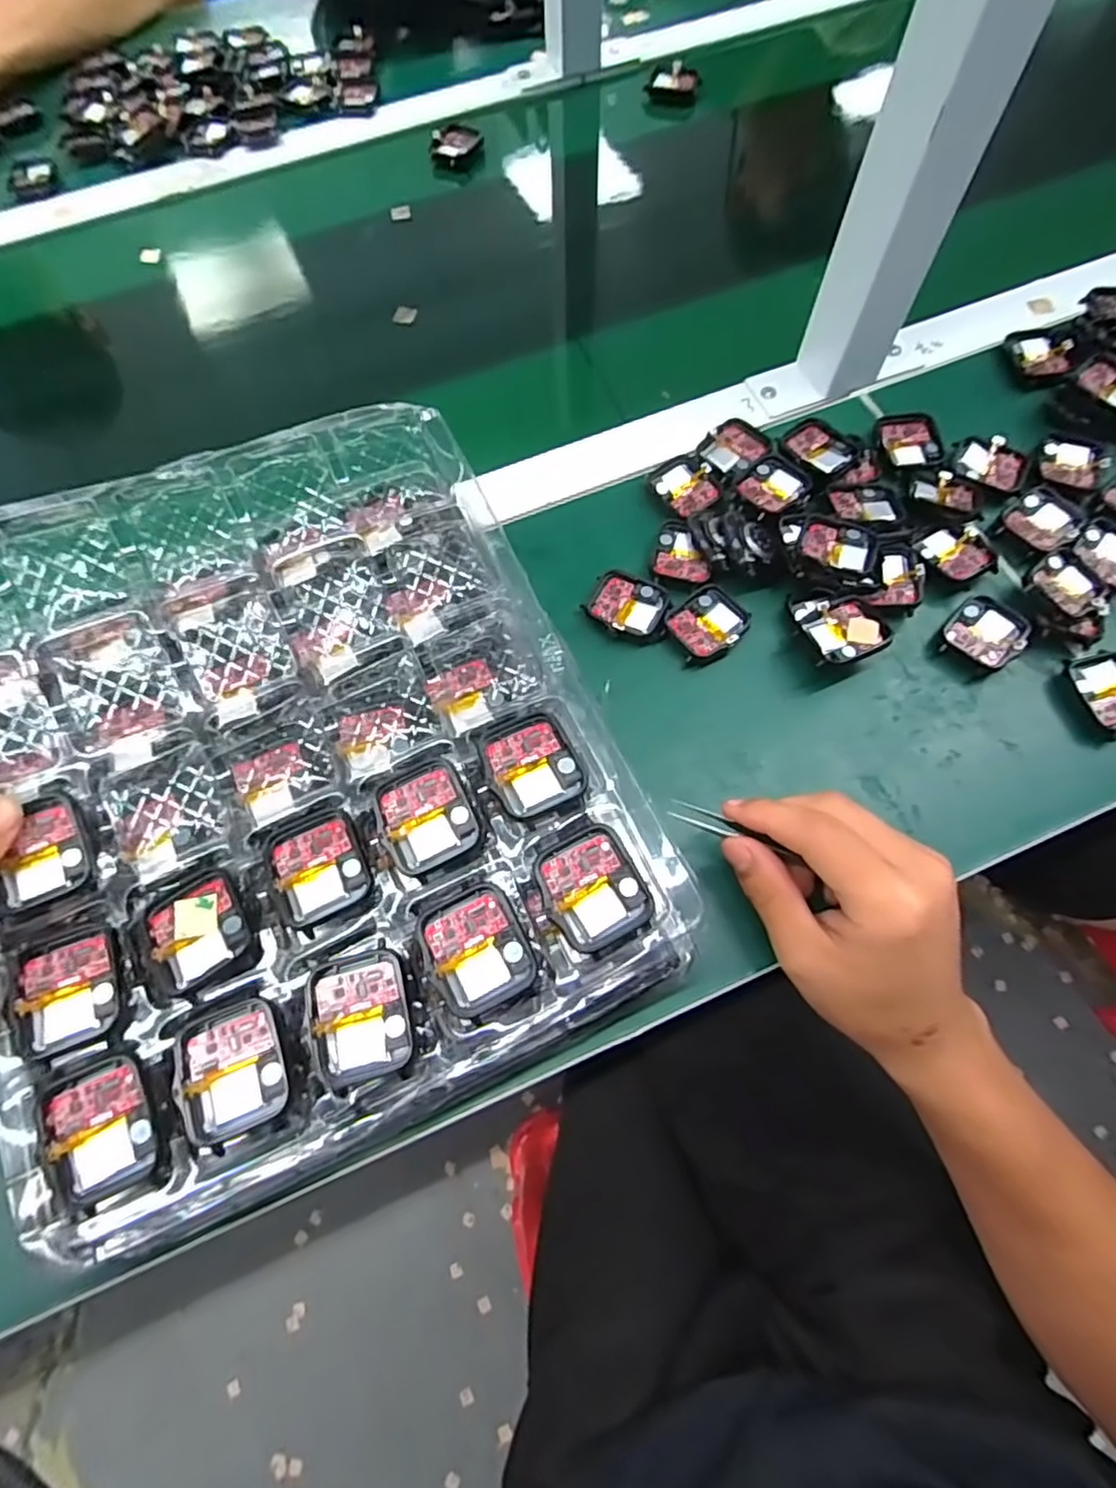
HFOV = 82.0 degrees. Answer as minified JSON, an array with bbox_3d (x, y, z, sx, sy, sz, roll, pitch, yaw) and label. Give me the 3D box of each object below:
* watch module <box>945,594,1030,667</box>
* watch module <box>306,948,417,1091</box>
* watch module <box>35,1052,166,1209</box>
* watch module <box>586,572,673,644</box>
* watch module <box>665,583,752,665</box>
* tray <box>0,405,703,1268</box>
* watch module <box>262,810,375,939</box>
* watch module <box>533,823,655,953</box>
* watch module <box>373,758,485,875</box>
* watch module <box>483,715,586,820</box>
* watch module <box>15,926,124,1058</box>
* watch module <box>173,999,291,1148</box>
[{"bbox_3d":[0.241,-0.064,0.362,0.039,0.011,0.040,42,75,16],"label":"watch module"},{"bbox_3d":[-0.073,0.101,0.237,0.036,0.004,0.043,-14,68,-4],"label":"watch module"},{"bbox_3d":[-0.160,0.134,0.225,0.035,0.004,0.044,-25,70,-8],"label":"watch module"},{"bbox_3d":[0.042,-0.080,0.372,0.046,0.007,0.038,19,70,9],"label":"watch module"},{"bbox_3d":[0.086,-0.070,0.367,0.044,0.007,0.038,-39,72,-13],"label":"watch module"},{"bbox_3d":[-0.115,0.007,0.269,0.254,0.033,0.294,-23,76,-9],"label":"tray"},{"bbox_3d":[-0.096,0.049,0.260,0.035,0.004,0.044,-29,70,-10],"label":"watch module"},{"bbox_3d":[0.014,0.055,0.249,0.037,0.004,0.043,-26,70,-9],"label":"watch module"},{"bbox_3d":[-0.053,0.028,0.263,0.038,0.005,0.041,-26,70,-9],"label":"watch module"},{"bbox_3d":[-0.011,0.008,0.269,0.036,0.004,0.042,-25,70,-8],"label":"watch module"},{"bbox_3d":[-0.182,0.091,0.240,0.035,0.006,0.042,-19,69,-6],"label":"watch module"},{"bbox_3d":[-0.118,0.118,0.234,0.038,0.007,0.043,-21,69,-7],"label":"watch module"}]

